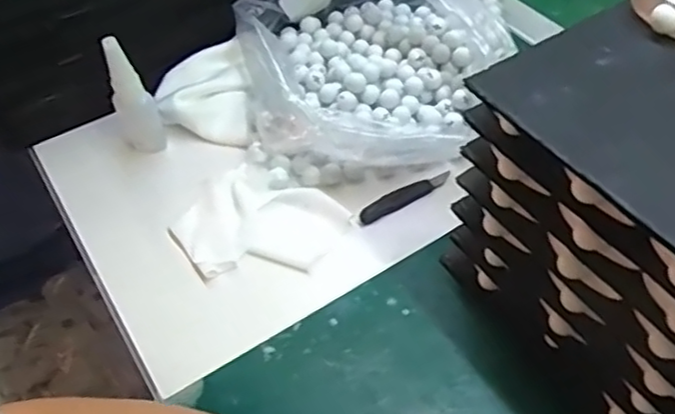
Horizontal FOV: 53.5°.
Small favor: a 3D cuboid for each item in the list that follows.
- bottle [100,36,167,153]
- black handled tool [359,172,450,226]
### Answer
[{"bbox_3d":[-0.164,-0.088,0.530,0.028,0.108,0.032,-25,52,-16],"label":"bottle"},{"bbox_3d":[0.052,-0.009,0.525,0.080,0.012,0.013,-28,53,-19],"label":"black handled tool"}]

